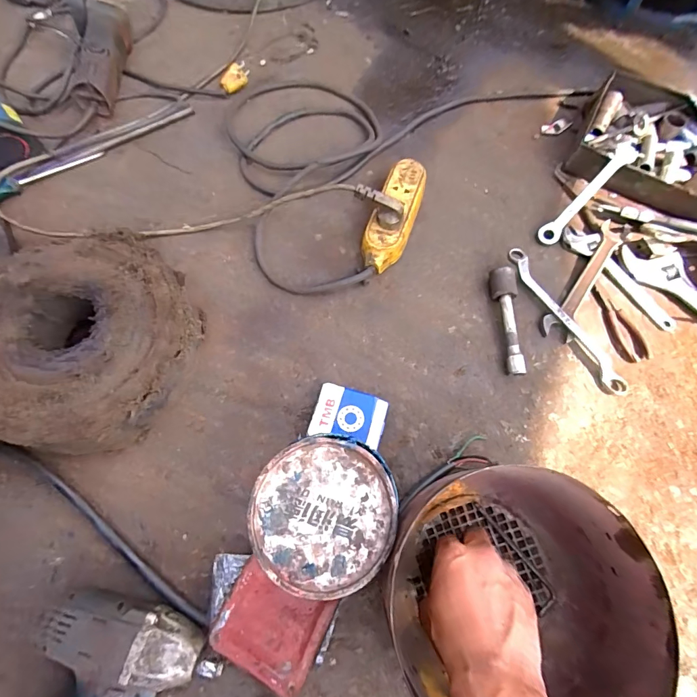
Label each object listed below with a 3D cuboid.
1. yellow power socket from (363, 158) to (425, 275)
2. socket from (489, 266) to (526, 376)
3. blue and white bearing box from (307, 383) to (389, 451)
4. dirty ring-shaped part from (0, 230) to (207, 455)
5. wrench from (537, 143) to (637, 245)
[{"bbox_3d":[0.062,-0.191,0.555,0.066,0.042,0.182,20,70,6],"label":"yellow power socket"},{"bbox_3d":[0.211,-0.036,0.505,0.029,0.034,0.140,-5,69,-3],"label":"socket"},{"bbox_3d":[0.001,0.080,0.455,0.080,0.025,0.061,15,69,4],"label":"blue and white bearing box"},{"bbox_3d":[-0.303,-0.010,0.453,0.248,0.082,0.240,0,69,-1],"label":"dirty ring-shaped part"},{"bbox_3d":[0.349,-0.226,0.564,0.196,0.018,0.028,-46,76,1],"label":"wrench"}]

